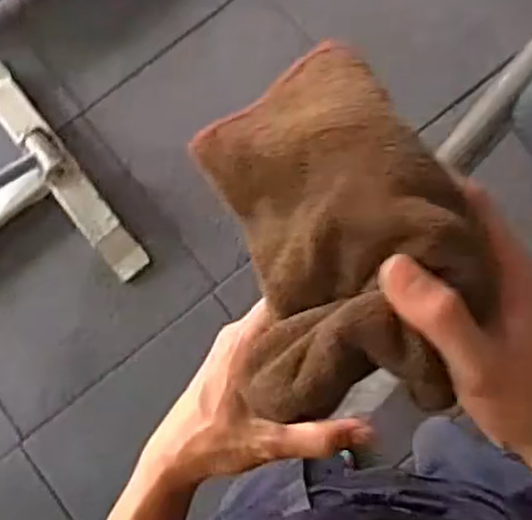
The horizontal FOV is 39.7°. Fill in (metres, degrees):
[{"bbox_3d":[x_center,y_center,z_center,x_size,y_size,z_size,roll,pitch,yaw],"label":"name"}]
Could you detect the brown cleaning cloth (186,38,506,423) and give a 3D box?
[{"bbox_3d":[0.035,-0.015,0.350,0.112,0.074,0.167,-14,80,-1],"label":"brown cleaning cloth"}]

